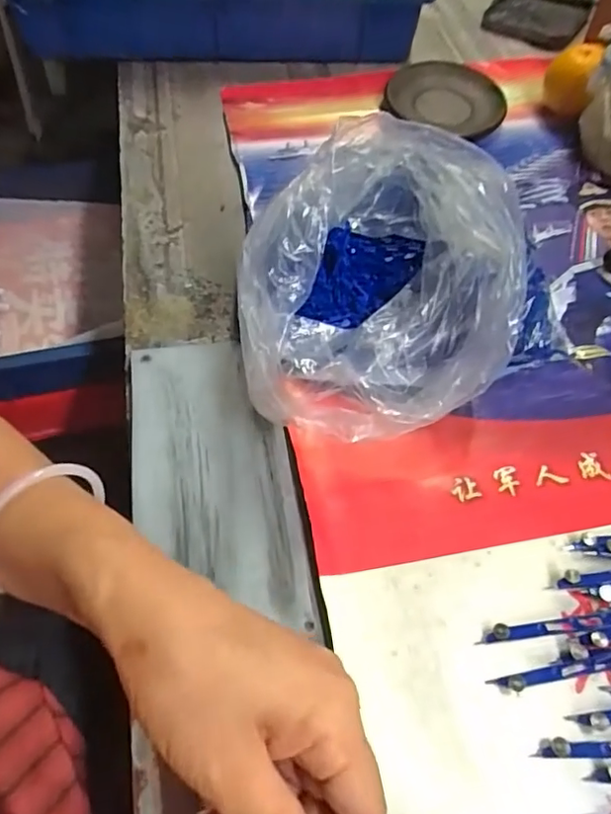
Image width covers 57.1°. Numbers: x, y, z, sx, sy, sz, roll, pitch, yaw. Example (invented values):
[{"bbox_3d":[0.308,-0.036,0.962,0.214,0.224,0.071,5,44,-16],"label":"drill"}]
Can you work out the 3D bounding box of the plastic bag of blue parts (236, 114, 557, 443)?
[{"bbox_3d":[0.054,-0.072,0.350,0.181,0.109,0.176,2,58,0],"label":"plastic bag of blue parts"}]

